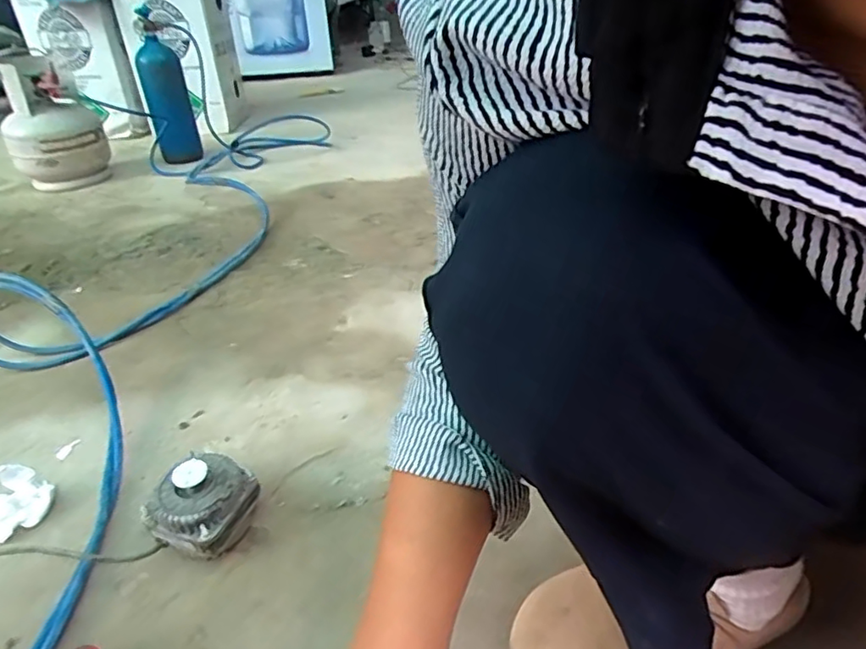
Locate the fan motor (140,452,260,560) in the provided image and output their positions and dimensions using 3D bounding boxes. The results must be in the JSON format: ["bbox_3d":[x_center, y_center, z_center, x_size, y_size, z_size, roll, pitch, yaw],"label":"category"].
[{"bbox_3d":[-0.217,0.170,0.547,0.076,0.084,0.082,10,35,21],"label":"fan motor"}]

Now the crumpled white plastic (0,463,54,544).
[{"bbox_3d":[-0.414,0.172,0.565,0.032,0.051,0.067,11,35,22],"label":"crumpled white plastic"}]

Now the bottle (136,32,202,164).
[{"bbox_3d":[-0.688,-0.573,1.495,0.099,0.326,0.097,-13,6,-11],"label":"bottle"}]

